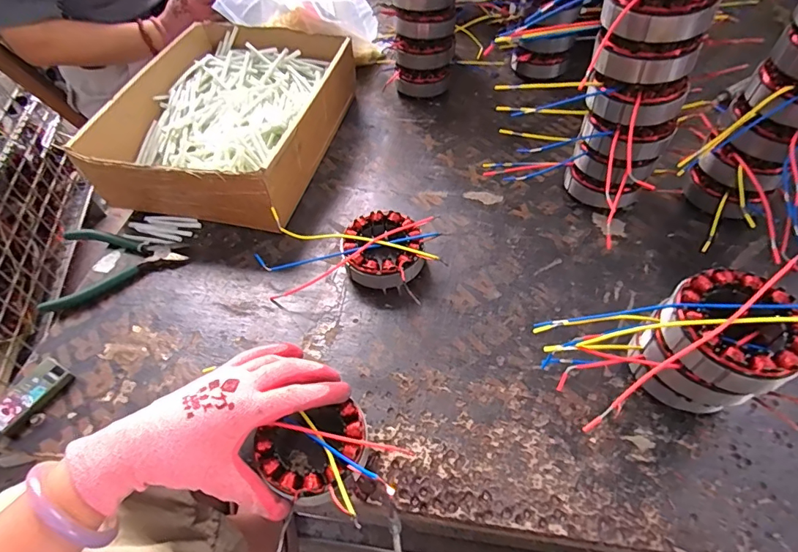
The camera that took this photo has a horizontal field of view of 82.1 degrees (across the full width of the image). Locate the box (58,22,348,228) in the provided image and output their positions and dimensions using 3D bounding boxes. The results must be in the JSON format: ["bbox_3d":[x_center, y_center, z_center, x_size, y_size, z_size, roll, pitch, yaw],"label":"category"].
[{"bbox_3d":[-0.217,-0.210,0.612,0.241,0.095,0.320,9,54,10],"label":"box"}]

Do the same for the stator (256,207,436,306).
[{"bbox_3d":[-0.054,-0.024,0.489,0.185,0.039,0.095,1,53,4],"label":"stator"}]

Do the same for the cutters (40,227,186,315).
[{"bbox_3d":[-0.326,-0.022,0.509,0.145,0.028,0.083,-27,56,-16],"label":"cutters"}]

